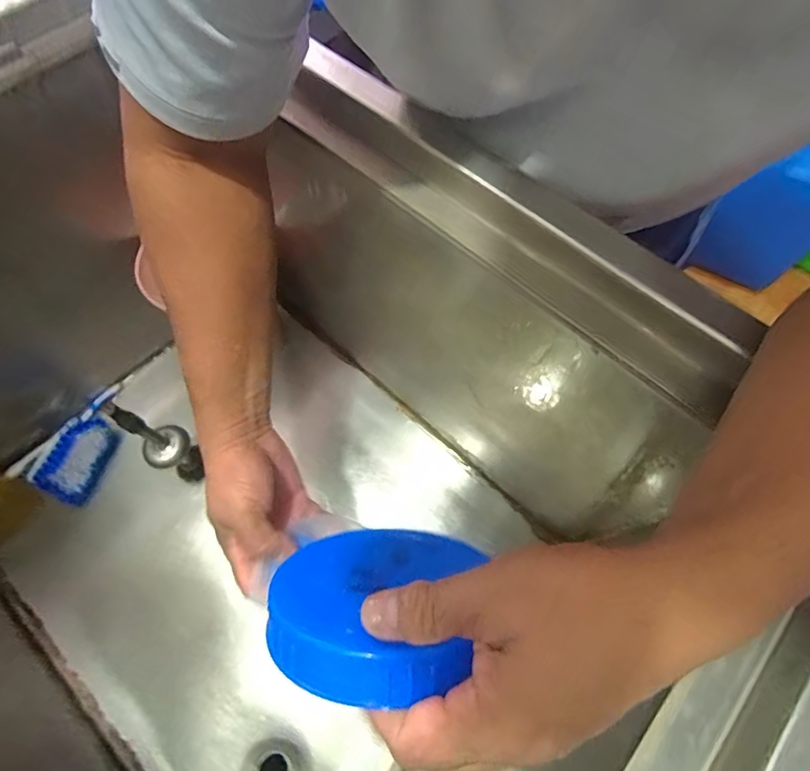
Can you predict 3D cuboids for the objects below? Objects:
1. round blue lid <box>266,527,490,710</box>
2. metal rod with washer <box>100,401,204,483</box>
[{"bbox_3d":[-0.015,0.105,0.246,0.099,0.117,0.021,5,102,13],"label":"round blue lid"},{"bbox_3d":[-0.290,0.068,0.568,0.043,0.195,0.052,32,70,13],"label":"metal rod with washer"}]

